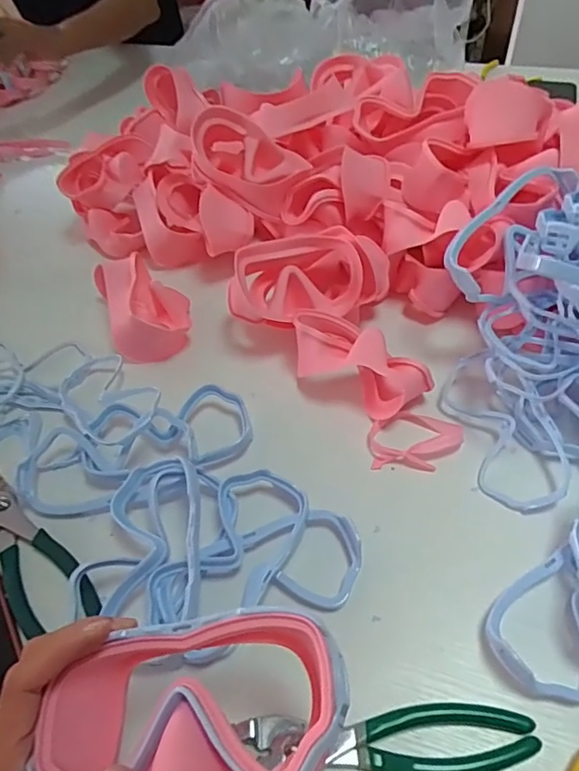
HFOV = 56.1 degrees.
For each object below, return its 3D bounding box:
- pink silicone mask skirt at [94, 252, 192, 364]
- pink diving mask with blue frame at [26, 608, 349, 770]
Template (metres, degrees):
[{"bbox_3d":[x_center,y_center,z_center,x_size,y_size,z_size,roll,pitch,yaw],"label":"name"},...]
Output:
[{"bbox_3d":[-0.153,-0.085,0.575,0.085,0.054,0.109,-20,52,-12],"label":"pink silicone mask skirt"},{"bbox_3d":[-0.045,0.159,0.259,0.142,0.062,0.080,-7,50,-1],"label":"pink diving mask with blue frame"}]

